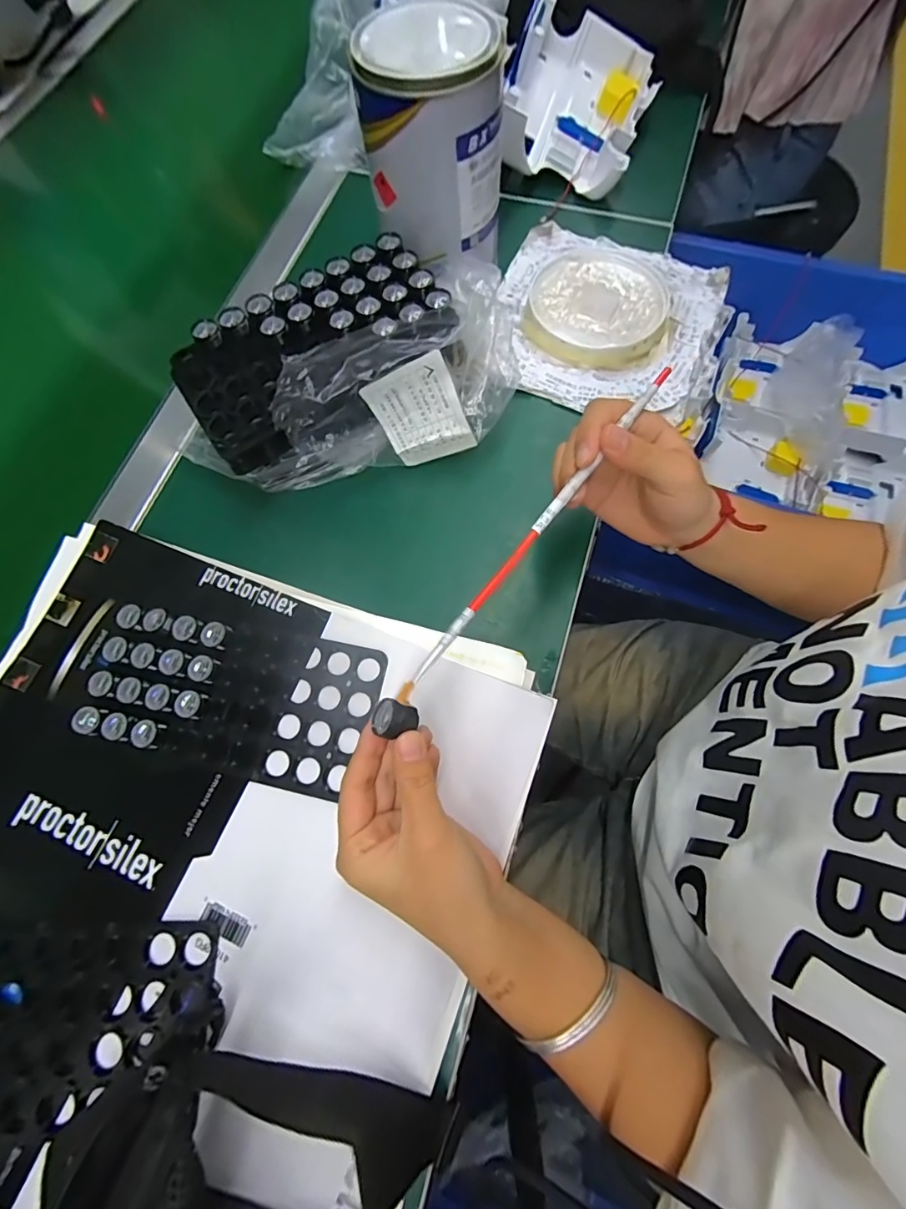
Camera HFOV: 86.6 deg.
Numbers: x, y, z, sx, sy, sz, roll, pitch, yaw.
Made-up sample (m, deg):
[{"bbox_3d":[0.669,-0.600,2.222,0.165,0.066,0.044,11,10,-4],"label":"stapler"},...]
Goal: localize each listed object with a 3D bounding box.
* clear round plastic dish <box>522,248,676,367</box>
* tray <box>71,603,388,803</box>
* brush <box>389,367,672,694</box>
[{"bbox_3d":[0.130,-0.266,0.428,0.118,0.017,0.126,-1,71,2],"label":"clear round plastic dish"},{"bbox_3d":[-0.149,0.059,0.326,0.189,0.016,0.097,12,72,6],"label":"tray"},{"bbox_3d":[0.050,-0.045,0.269,0.007,0.004,0.246,38,82,13],"label":"brush"}]

